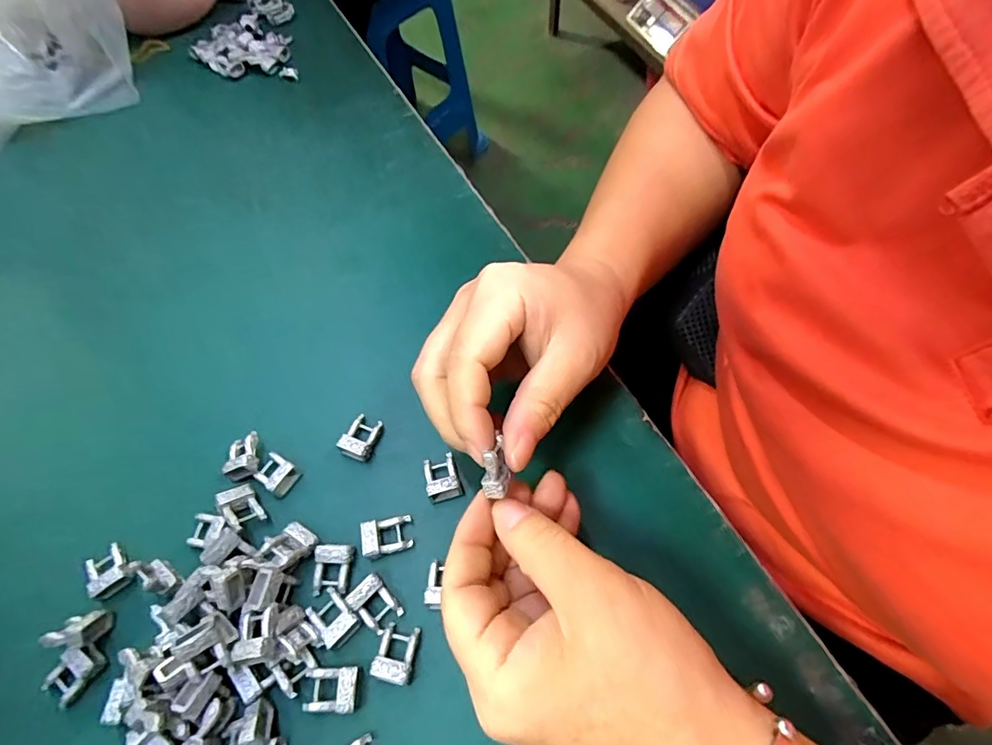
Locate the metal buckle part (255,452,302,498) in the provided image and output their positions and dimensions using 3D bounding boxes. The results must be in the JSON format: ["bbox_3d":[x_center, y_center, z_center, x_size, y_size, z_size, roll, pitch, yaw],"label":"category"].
[{"bbox_3d":[-0.114,0.052,0.262,0.020,0.008,0.016,31,67,18],"label":"metal buckle part"}]

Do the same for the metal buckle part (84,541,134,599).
[{"bbox_3d":[-0.186,0.096,0.243,0.017,0.009,0.023,-38,66,-17],"label":"metal buckle part"}]

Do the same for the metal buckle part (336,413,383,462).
[{"bbox_3d":[-0.073,0.034,0.270,0.016,0.010,0.025,16,63,11],"label":"metal buckle part"}]

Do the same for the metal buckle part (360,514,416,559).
[{"bbox_3d":[-0.053,0.080,0.245,0.023,0.010,0.018,-12,61,-4],"label":"metal buckle part"}]

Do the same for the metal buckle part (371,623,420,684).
[{"bbox_3d":[-0.044,0.122,0.221,0.016,0.010,0.021,8,62,7],"label":"metal buckle part"}]

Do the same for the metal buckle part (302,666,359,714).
[{"bbox_3d":[-0.070,0.135,0.216,0.022,0.010,0.016,-1,61,2],"label":"metal buckle part"}]

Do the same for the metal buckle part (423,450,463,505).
[{"bbox_3d":[-0.028,0.053,0.258,0.017,0.009,0.023,-16,62,-6],"label":"metal buckle part"}]

